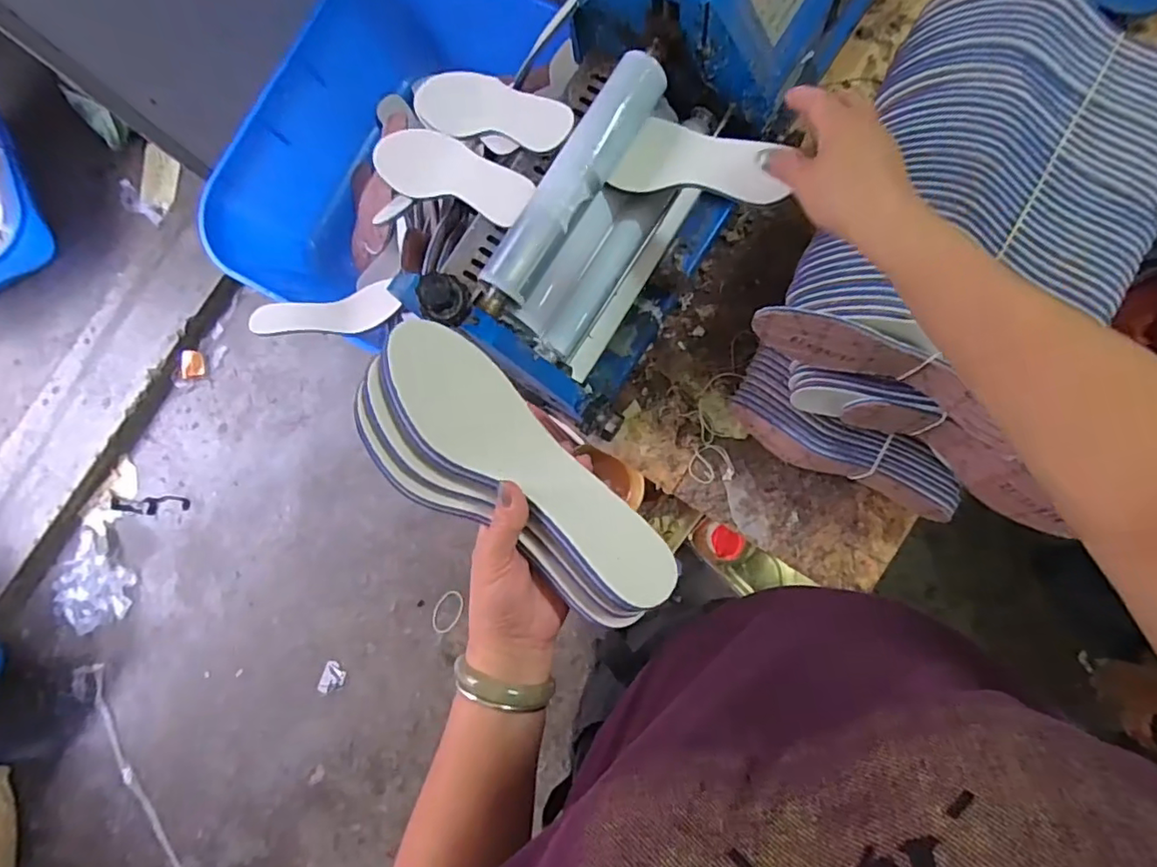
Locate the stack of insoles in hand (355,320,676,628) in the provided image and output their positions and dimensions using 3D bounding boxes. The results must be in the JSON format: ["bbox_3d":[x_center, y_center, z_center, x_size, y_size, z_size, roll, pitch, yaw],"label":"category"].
[{"bbox_3d":[-0.043,0.031,0.373,0.227,0.053,0.092,41,90,-1],"label":"stack of insoles in hand"}]

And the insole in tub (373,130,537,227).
[{"bbox_3d":[-0.142,-0.288,0.639,0.210,0.025,0.069,28,88,20],"label":"insole in tub"}]

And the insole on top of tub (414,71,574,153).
[{"bbox_3d":[-0.099,-0.353,0.631,0.228,0.010,0.066,28,102,27],"label":"insole on top of tub"}]

